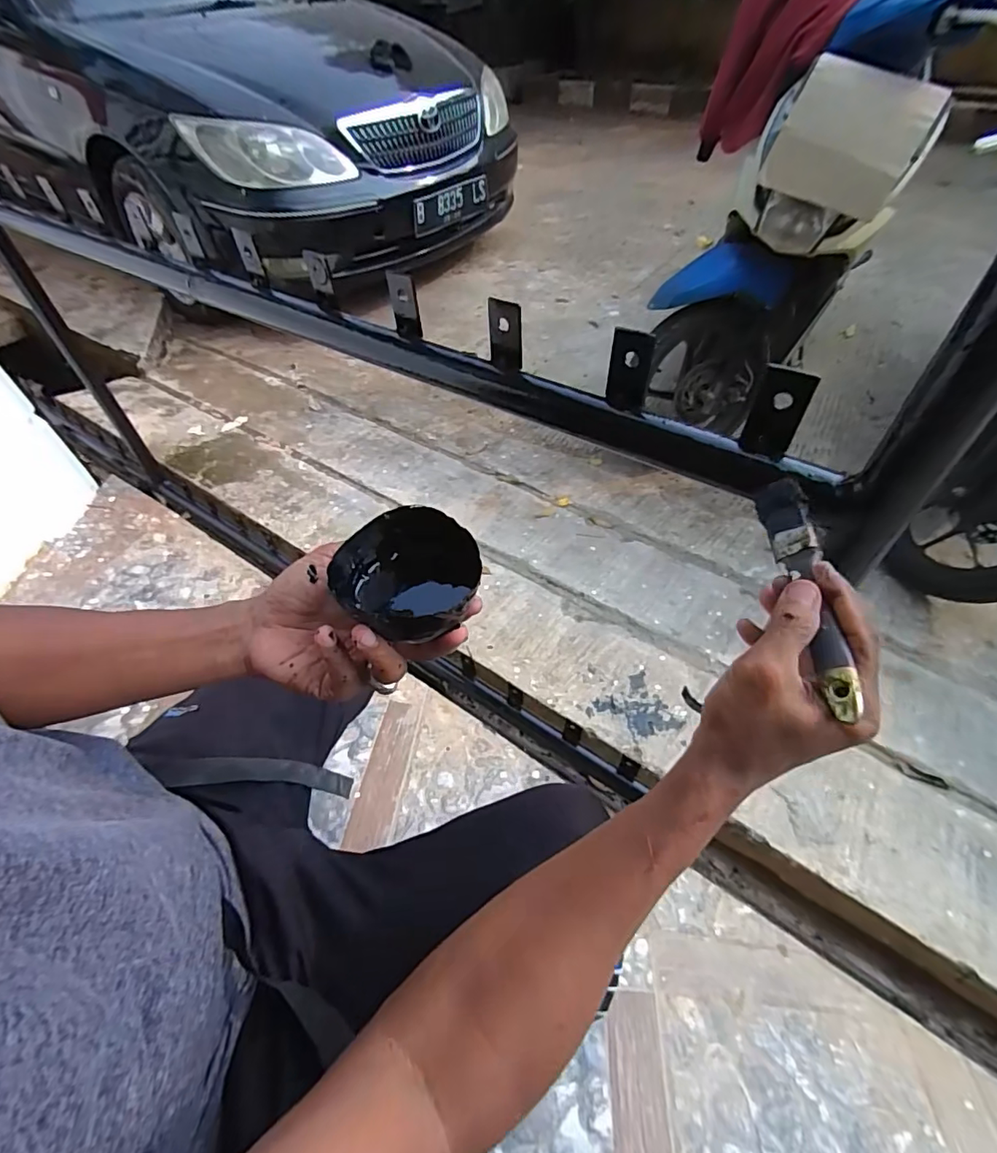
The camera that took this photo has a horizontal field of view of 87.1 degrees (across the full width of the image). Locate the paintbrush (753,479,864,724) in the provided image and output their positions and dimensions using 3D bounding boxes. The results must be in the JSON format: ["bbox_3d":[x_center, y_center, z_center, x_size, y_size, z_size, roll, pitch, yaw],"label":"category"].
[{"bbox_3d":[0.181,0.004,0.310,0.021,0.020,0.163,3,53,6],"label":"paintbrush"}]

